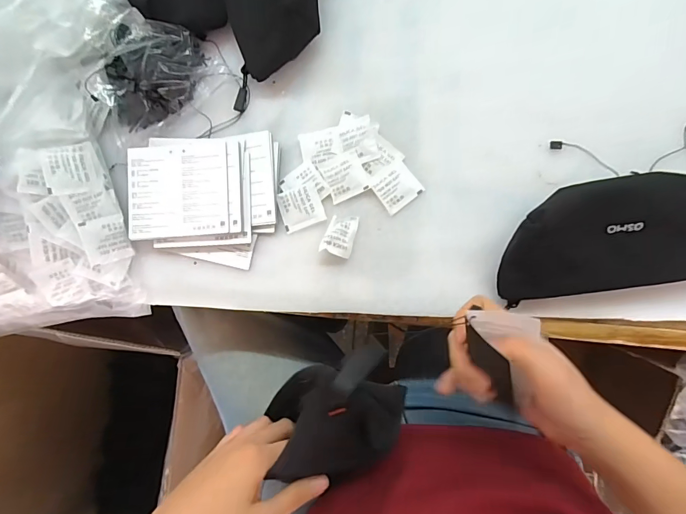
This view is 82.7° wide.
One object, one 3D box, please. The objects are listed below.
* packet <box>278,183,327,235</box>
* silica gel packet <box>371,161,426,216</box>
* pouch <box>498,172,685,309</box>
[{"bbox_3d":[-0.042,-0.049,0.381,0.041,0.008,0.039,-18,86,5],"label":"packet"},{"bbox_3d":[0.052,-0.067,0.374,0.039,0.005,0.038,-36,85,3],"label":"silica gel packet"},{"bbox_3d":[0.240,-0.018,0.329,0.212,0.044,0.094,-9,82,2],"label":"pouch"}]

